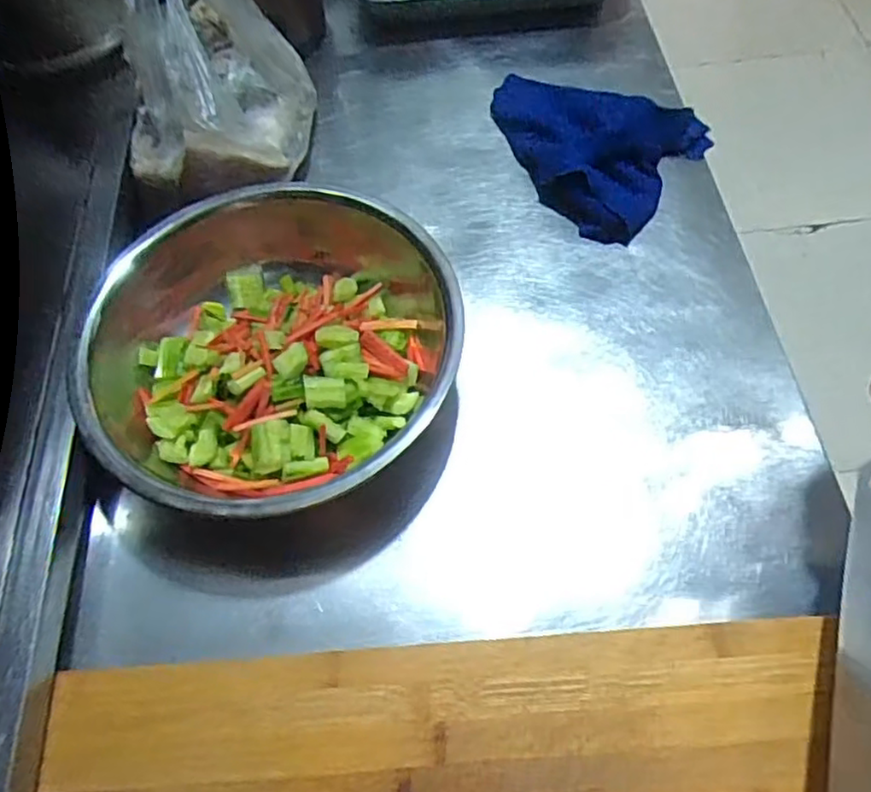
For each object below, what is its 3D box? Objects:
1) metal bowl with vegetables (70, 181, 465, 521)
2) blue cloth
[{"bbox_3d":[-0.118,-0.032,0.476,0.240,0.073,0.248,-2,59,3],"label":"metal bowl with vegetables"},{"bbox_3d":[0.122,-0.232,0.598,0.200,0.039,0.156,35,67,22],"label":"blue cloth"}]

